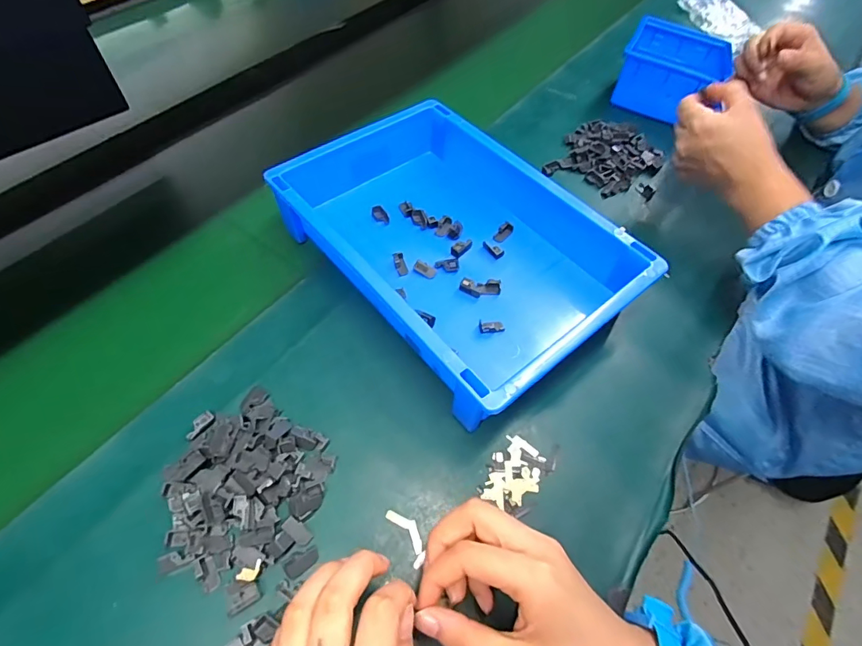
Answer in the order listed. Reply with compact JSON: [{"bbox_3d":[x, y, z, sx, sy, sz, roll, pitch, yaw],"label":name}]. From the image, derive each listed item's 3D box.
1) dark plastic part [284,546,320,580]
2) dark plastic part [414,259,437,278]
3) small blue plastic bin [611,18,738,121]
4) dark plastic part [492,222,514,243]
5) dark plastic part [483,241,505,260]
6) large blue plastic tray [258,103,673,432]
[{"bbox_3d":[-0.086,0.158,0.299,0.023,0.004,0.013,-35,64,-22],"label":"dark plastic part"},{"bbox_3d":[-0.006,-0.051,0.424,0.022,0.004,0.012,34,62,19],"label":"dark plastic part"},{"bbox_3d":[0.319,-0.328,0.594,0.131,0.064,0.117,25,59,14],"label":"small blue plastic bin"},{"bbox_3d":[0.073,-0.091,0.457,0.012,0.010,0.024,36,63,20],"label":"dark plastic part"},{"bbox_3d":[0.060,-0.073,0.443,0.011,0.005,0.023,-32,63,-20],"label":"dark plastic part"},{"bbox_3d":[0.011,-0.091,0.438,0.202,0.071,0.335,-32,63,-20],"label":"large blue plastic tray"}]

